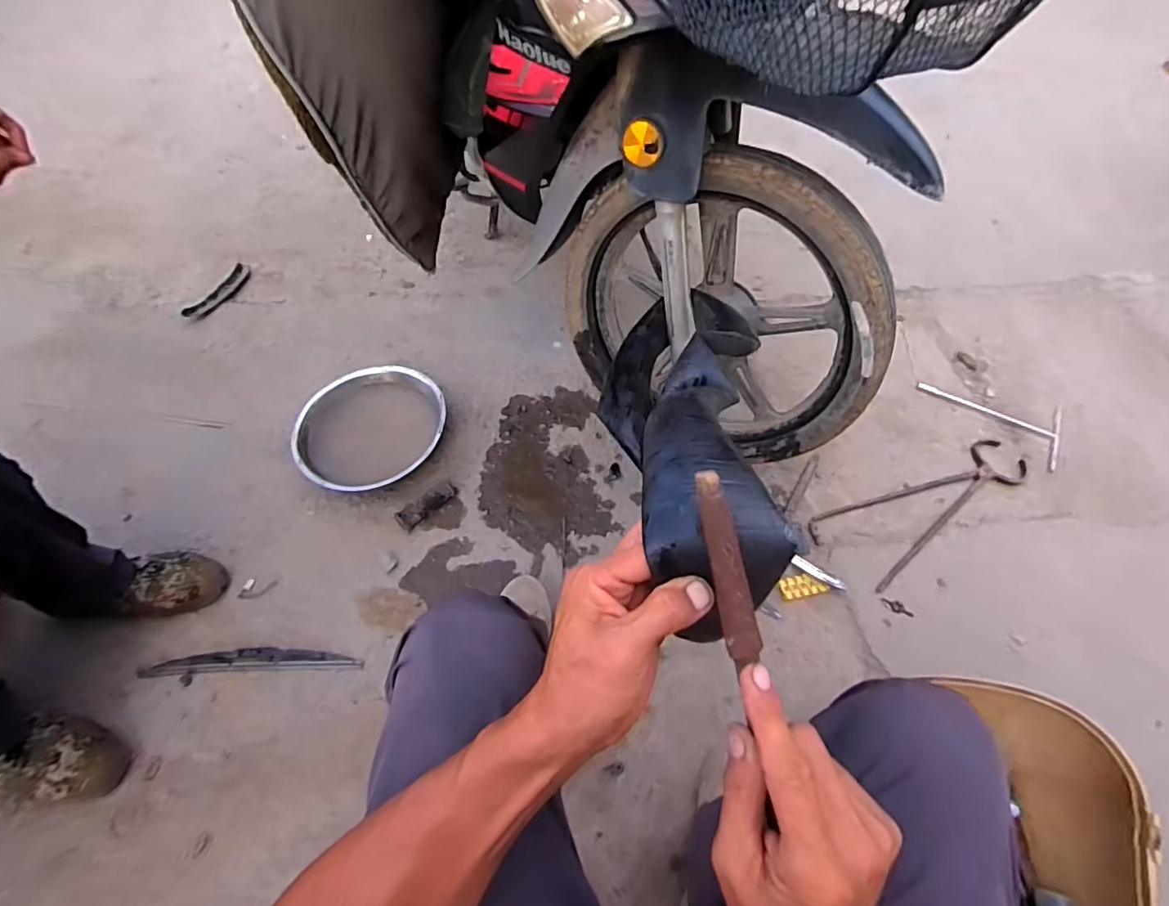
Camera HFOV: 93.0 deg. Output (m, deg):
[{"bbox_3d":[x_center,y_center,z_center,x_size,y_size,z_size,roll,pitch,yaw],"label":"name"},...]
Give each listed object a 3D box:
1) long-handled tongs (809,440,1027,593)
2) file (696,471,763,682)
[{"bbox_3d":[0.656,0.084,1.074,0.476,0.021,0.161,-29,62,-18],"label":"long-handled tongs"},{"bbox_3d":[0.077,0.061,0.297,0.018,0.005,0.103,-11,93,25],"label":"file"}]

